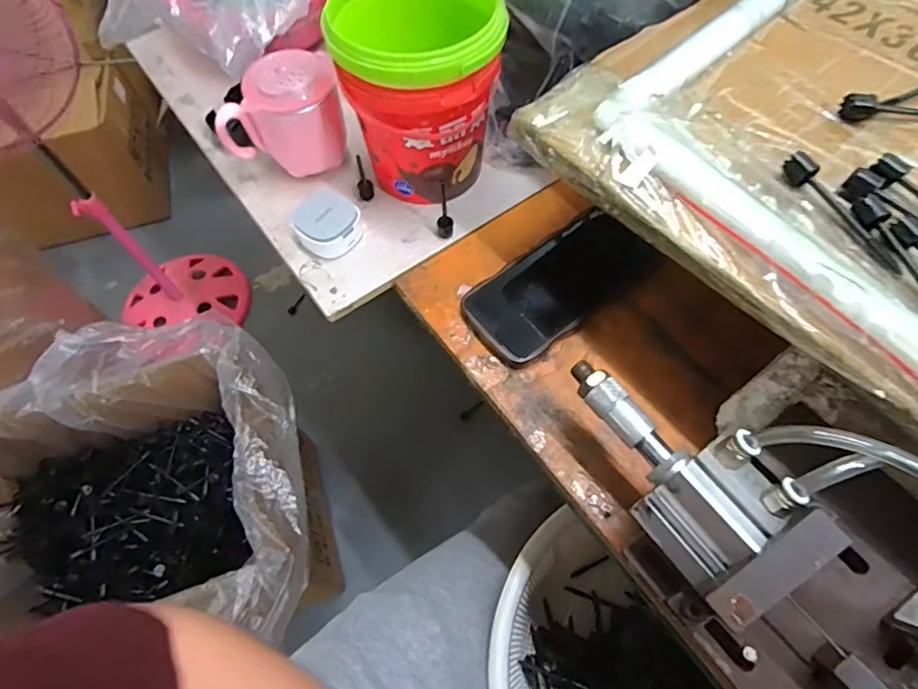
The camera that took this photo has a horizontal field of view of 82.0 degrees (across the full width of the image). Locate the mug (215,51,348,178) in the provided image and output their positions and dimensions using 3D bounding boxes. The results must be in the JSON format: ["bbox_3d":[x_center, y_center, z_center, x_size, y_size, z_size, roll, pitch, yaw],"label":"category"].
[{"bbox_3d":[-0.165,-0.213,0.490,0.114,0.094,0.072,-13,62,-6],"label":"mug"}]

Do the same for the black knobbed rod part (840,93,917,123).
[{"bbox_3d":[0.287,-0.150,0.331,0.087,0.014,0.014,2,62,2],"label":"black knobbed rod part"}]

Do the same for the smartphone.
[{"bbox_3d":[0.083,-0.050,0.443,0.161,0.017,0.077,-35,65,-17],"label":"smartphone"}]

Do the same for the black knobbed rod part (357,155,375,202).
[{"bbox_3d":[-0.095,-0.165,0.516,0.015,0.008,0.061,-16,61,-7],"label":"black knobbed rod part"}]

